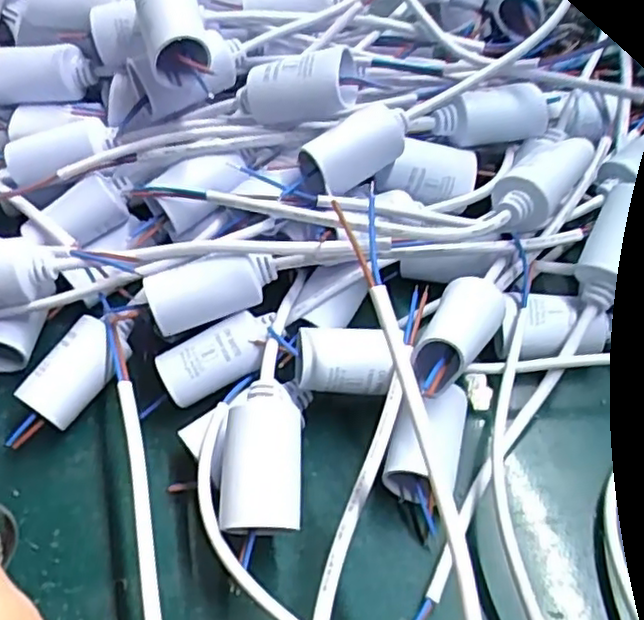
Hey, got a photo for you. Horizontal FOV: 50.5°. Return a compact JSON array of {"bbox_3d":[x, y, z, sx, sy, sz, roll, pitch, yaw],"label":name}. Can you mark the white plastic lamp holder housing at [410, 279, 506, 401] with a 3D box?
[{"bbox_3d":[0.052,0.010,0.258,0.022,0.025,0.050,21,62,17],"label":"white plastic lamp holder housing"}]

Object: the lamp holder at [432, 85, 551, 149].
[{"bbox_3d":[0.081,-0.089,0.317,0.060,0.021,0.021,-18,53,-13],"label":"lamp holder"}]

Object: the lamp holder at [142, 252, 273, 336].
[{"bbox_3d":[-0.044,-0.009,0.274,0.051,0.022,0.020,-14,58,-4],"label":"lamp holder"}]

